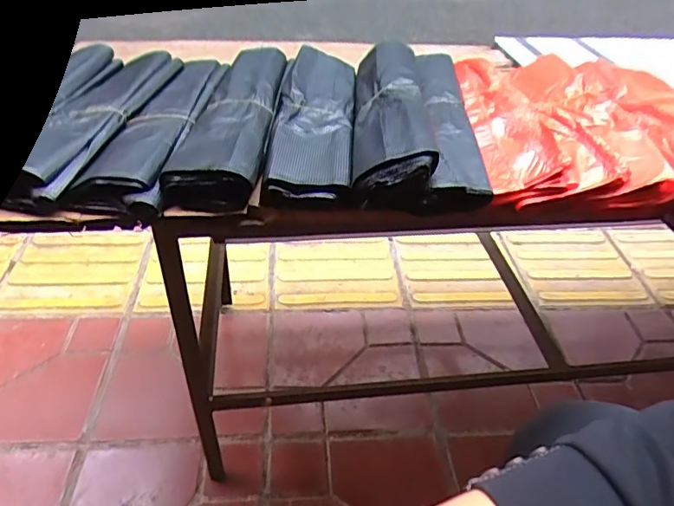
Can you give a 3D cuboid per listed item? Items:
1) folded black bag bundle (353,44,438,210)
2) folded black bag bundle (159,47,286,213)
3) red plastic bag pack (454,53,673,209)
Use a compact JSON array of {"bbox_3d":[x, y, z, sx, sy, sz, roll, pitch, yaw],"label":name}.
[{"bbox_3d":[0.061,-0.165,0.583,0.081,0.059,0.336,5,41,0],"label":"folded black bag bundle"},{"bbox_3d":[-0.112,-0.162,0.593,0.086,0.043,0.343,5,41,0],"label":"folded black bag bundle"},{"bbox_3d":[0.307,-0.173,0.634,0.313,0.050,0.374,3,41,-3],"label":"red plastic bag pack"}]

